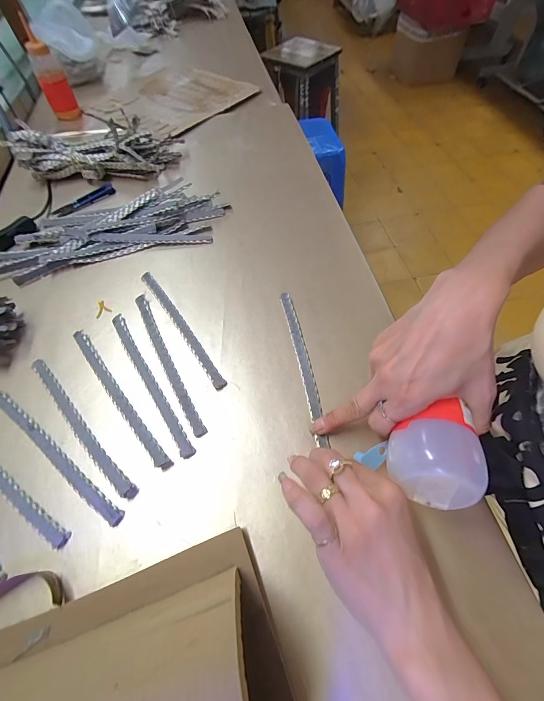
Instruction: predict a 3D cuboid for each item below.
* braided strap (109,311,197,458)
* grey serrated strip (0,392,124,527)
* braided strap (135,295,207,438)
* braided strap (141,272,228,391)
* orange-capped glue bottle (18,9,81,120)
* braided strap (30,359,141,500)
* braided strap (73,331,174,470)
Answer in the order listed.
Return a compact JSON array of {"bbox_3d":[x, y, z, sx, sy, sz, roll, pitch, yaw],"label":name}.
[{"bbox_3d":[-0.129,0.029,0.333,0.013,0.004,0.190,-30,63,-16],"label":"braided strap"},{"bbox_3d":[-0.206,0.095,0.296,0.190,0.007,0.014,32,64,19],"label":"grey serrated strip"},{"bbox_3d":[-0.114,0.009,0.343,0.014,0.007,0.188,-26,62,-14],"label":"braided strap"},{"bbox_3d":[-0.106,-0.030,0.366,0.013,0.007,0.191,-31,63,-17],"label":"braided strap"},{"bbox_3d":[-0.421,-0.524,0.607,0.052,0.124,0.050,-25,61,-14],"label":"orange-capped glue bottle"},{"bbox_3d":[-0.190,0.069,0.308,0.190,0.011,0.013,40,67,22],"label":"braided strap"},{"bbox_3d":[-0.157,0.044,0.322,0.012,0.009,0.188,-37,65,-19],"label":"braided strap"}]

